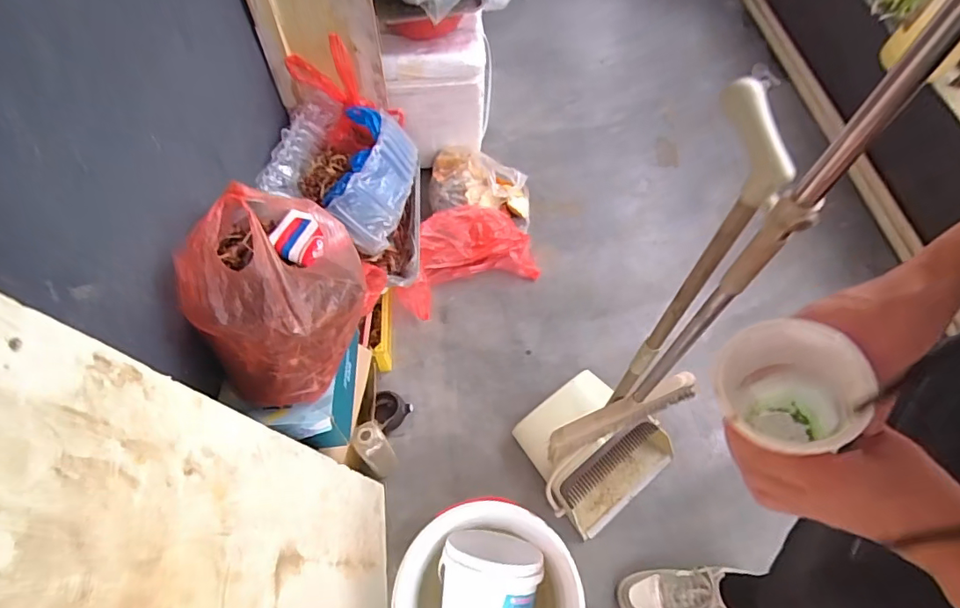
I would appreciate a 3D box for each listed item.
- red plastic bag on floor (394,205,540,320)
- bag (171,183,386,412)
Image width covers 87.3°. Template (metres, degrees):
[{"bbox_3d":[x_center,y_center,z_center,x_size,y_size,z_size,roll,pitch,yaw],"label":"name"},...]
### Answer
[{"bbox_3d":[-0.048,-0.120,1.261,0.360,0.115,0.223,-21,63,-15],"label":"red plastic bag on floor"},{"bbox_3d":[-0.280,-0.031,0.710,0.202,0.235,0.259,3,60,1],"label":"bag"}]

